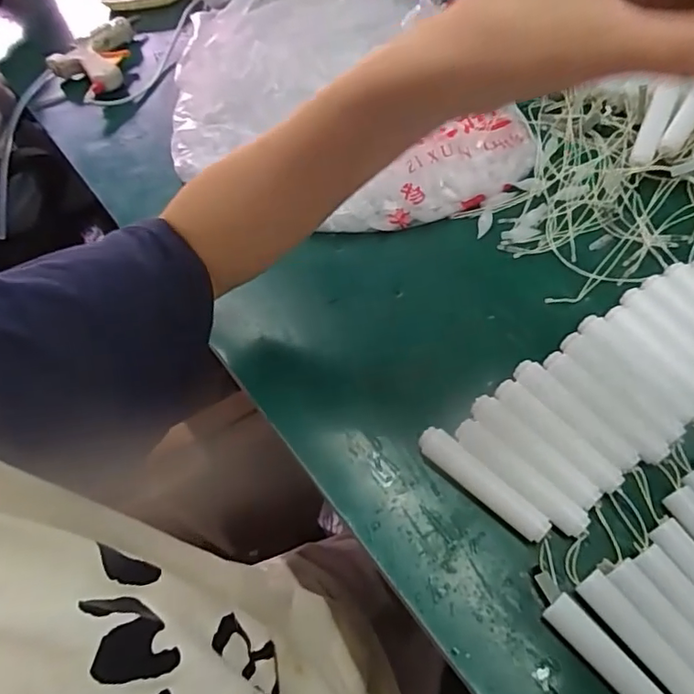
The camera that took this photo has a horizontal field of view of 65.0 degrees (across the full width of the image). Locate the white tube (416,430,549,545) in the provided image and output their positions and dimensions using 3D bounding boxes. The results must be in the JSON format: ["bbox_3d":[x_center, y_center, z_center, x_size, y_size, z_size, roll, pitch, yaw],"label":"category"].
[{"bbox_3d":[0.081,0.082,0.329,0.016,0.011,0.089,-43,62,-17],"label":"white tube"}]

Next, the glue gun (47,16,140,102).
[{"bbox_3d":[-0.310,-0.377,0.712,0.137,0.035,0.125,-42,62,-17],"label":"glue gun"}]

